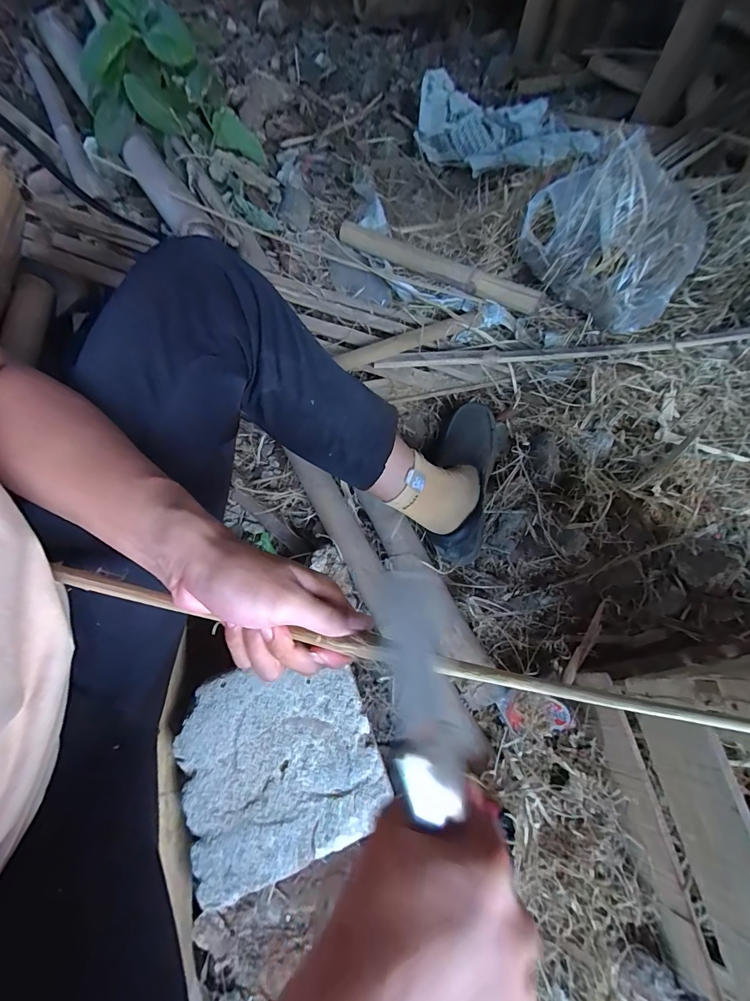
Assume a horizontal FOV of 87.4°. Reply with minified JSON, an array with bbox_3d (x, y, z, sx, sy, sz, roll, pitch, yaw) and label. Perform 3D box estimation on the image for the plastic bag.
[{"bbox_3d":[0.428,-0.479,0.704,0.160,0.187,0.298,-36,72,-19],"label":"plastic bag"}]

